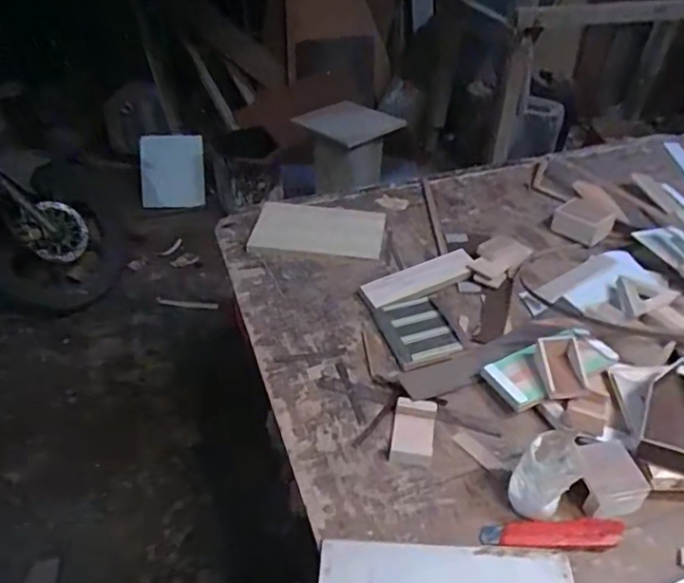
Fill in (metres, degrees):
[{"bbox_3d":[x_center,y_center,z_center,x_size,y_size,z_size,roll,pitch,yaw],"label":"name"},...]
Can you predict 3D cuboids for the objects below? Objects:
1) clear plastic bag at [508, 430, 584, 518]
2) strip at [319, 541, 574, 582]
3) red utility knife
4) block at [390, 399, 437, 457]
[{"bbox_3d":[0.225,0.204,0.609,0.081,0.090,0.055,-32,50,-31],"label":"clear plastic bag"},{"bbox_3d":[0.108,0.299,0.570,0.257,0.007,0.067,2,44,3],"label":"strip"},{"bbox_3d":[0.230,0.265,0.602,0.152,0.012,0.033,-3,45,3],"label":"red utility knife"},{"bbox_3d":[0.092,0.175,0.704,0.052,0.015,0.078,8,41,8],"label":"block"}]

